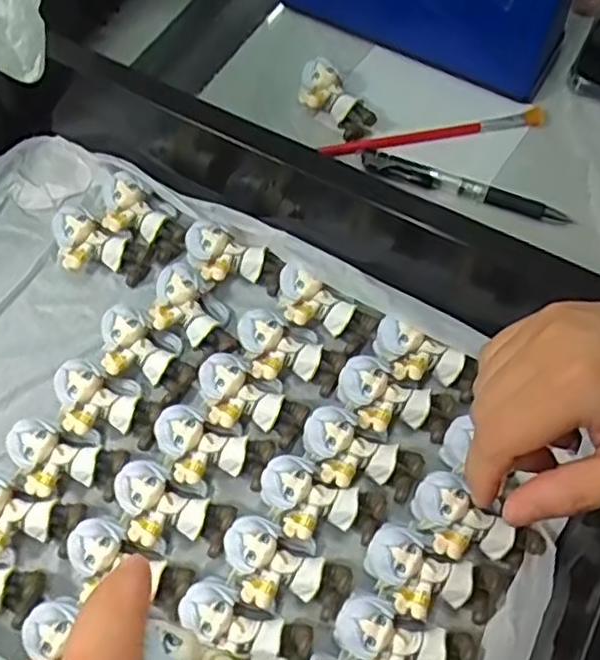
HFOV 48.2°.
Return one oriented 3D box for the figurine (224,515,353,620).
[{"bbox_3d":[-0.007,0.117,0.326,0.062,0.021,0.037,16,66,7],"label":"figurine"}]

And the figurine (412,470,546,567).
[{"bbox_3d":[0.085,0.099,0.333,0.062,0.023,0.033,27,68,11],"label":"figurine"}]

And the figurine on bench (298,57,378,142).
[{"bbox_3d":[0.024,-0.158,0.463,0.057,0.027,0.037,42,71,17],"label":"figurine on bench"}]

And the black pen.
[{"bbox_3d":[0.107,-0.094,0.442,0.137,0.010,0.015,19,66,9],"label":"black pen"}]

